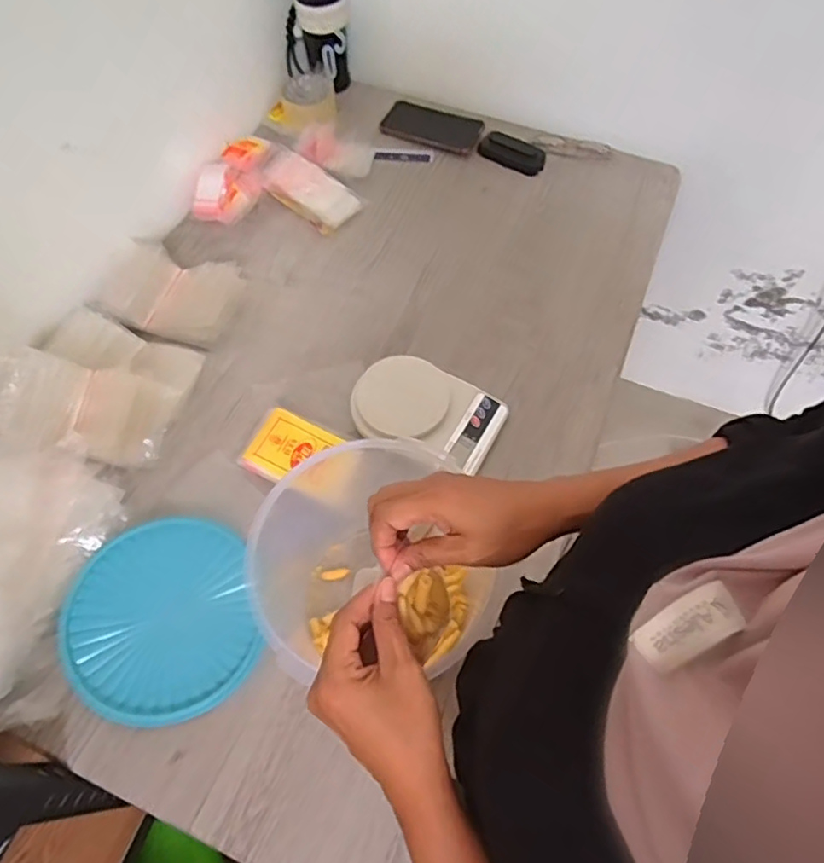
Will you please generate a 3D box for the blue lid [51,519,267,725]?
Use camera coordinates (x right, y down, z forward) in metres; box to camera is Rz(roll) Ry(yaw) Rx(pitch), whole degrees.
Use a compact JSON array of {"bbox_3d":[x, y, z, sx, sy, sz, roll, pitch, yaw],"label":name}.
[{"bbox_3d":[-0.268,0.194,0.646,0.191,0.016,0.204,-14,63,-8],"label":"blue lid"}]

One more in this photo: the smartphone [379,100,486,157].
[{"bbox_3d":[0.034,-0.507,1.011,0.156,0.015,0.083,19,64,9],"label":"smartphone"}]

